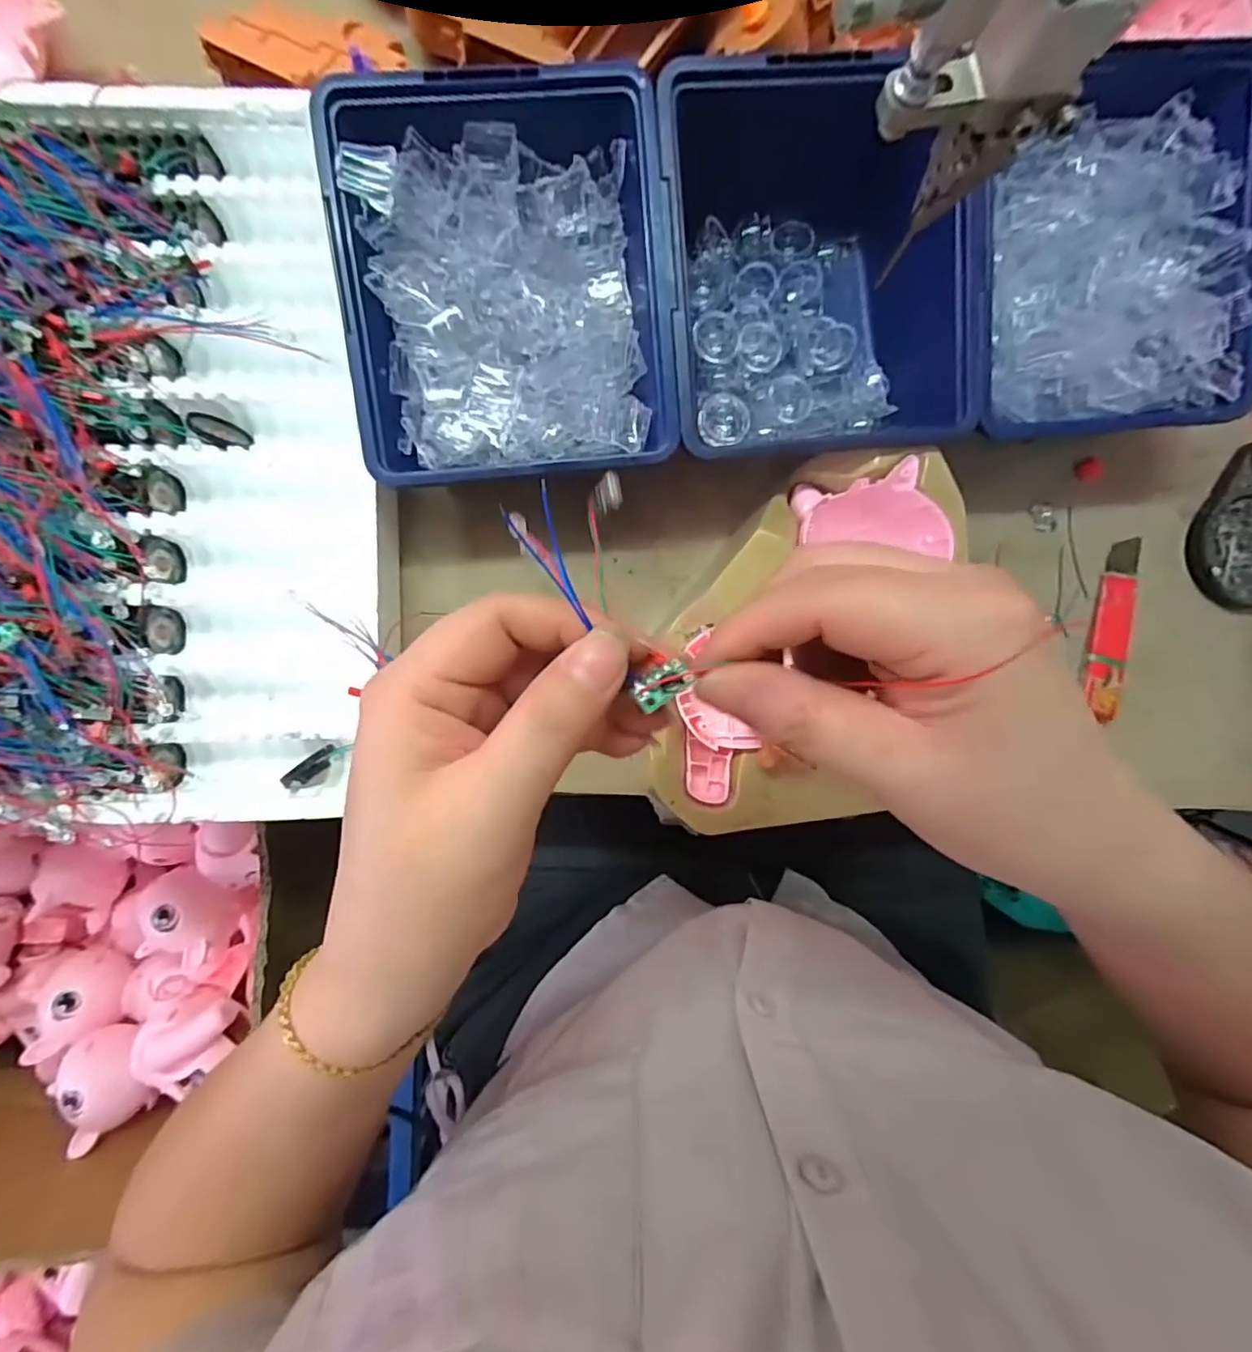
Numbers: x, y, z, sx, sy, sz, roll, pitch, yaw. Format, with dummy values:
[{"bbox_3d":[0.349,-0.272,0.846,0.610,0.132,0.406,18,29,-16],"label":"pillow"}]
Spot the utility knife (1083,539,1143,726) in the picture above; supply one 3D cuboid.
[{"bbox_3d":[0.280,-0.028,0.339,0.020,0.013,0.105,13,89,-3],"label":"utility knife"}]

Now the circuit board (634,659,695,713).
[{"bbox_3d":[0.010,0.002,0.157,0.015,0.005,0.009,-31,91,-2],"label":"circuit board"}]

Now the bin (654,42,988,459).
[{"bbox_3d":[0.095,-0.188,0.298,0.157,0.079,0.155,-5,90,-3],"label":"bin"}]

